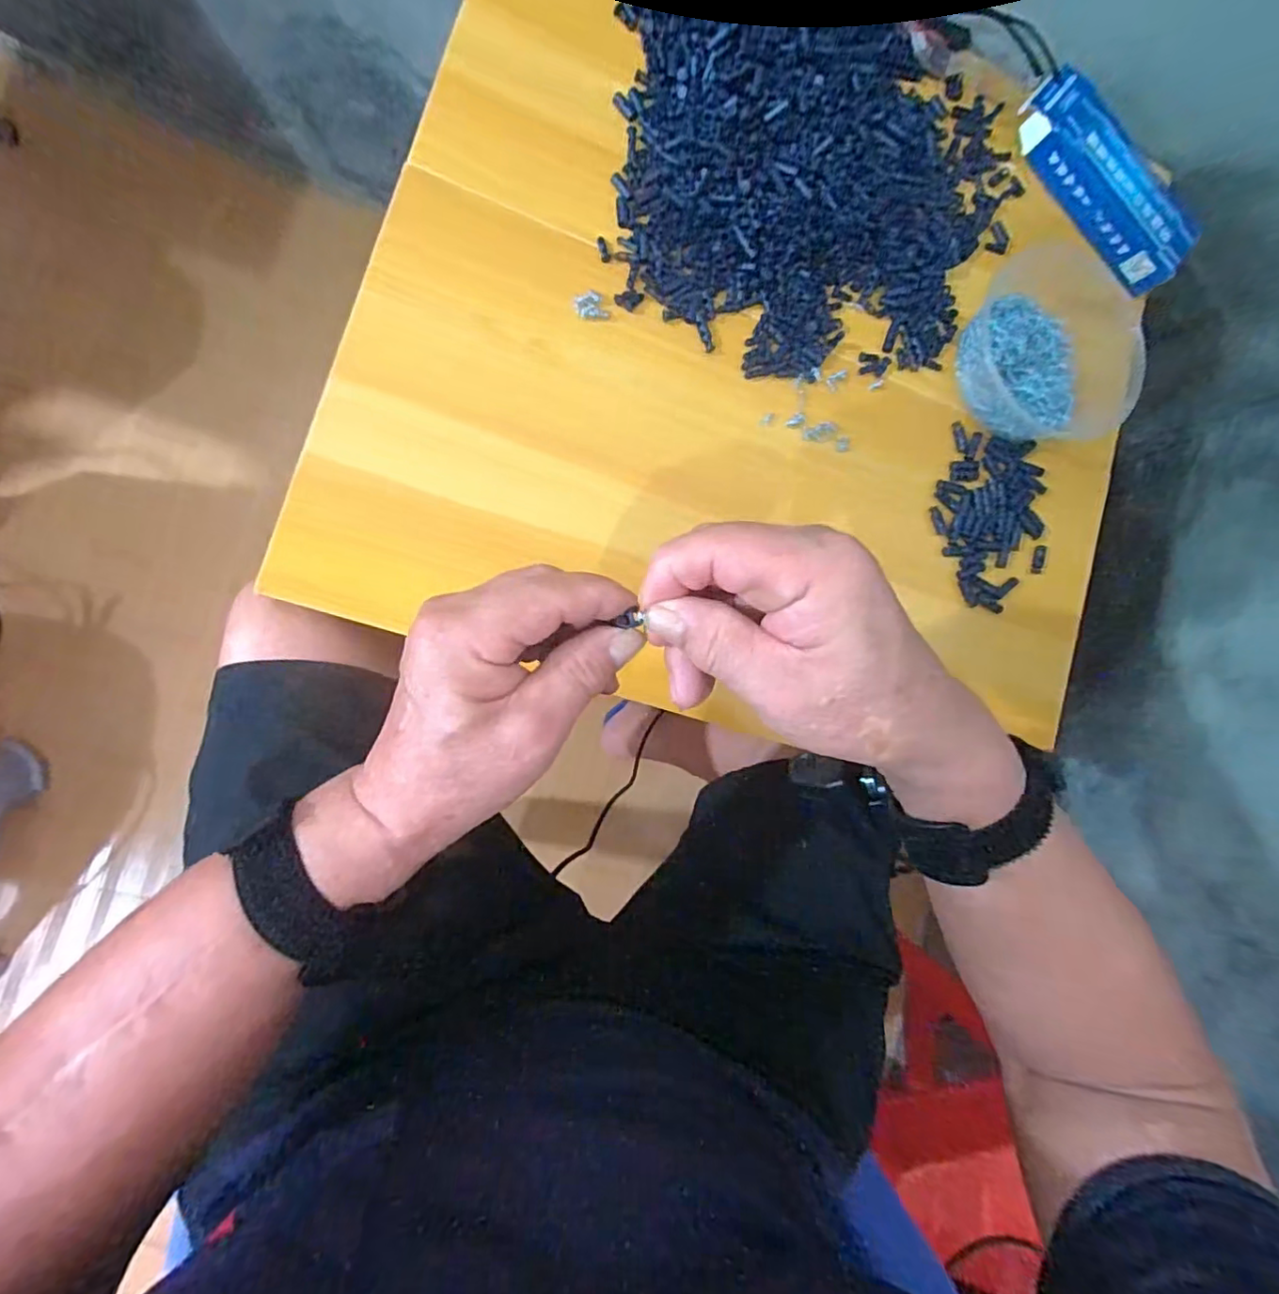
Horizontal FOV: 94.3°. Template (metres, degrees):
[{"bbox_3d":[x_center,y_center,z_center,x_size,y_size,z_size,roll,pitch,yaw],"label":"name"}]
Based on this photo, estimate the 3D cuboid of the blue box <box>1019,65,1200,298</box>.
[{"bbox_3d":[0.374,-0.371,0.471,0.049,0.031,0.177,-42,98,-11],"label":"blue box"}]

